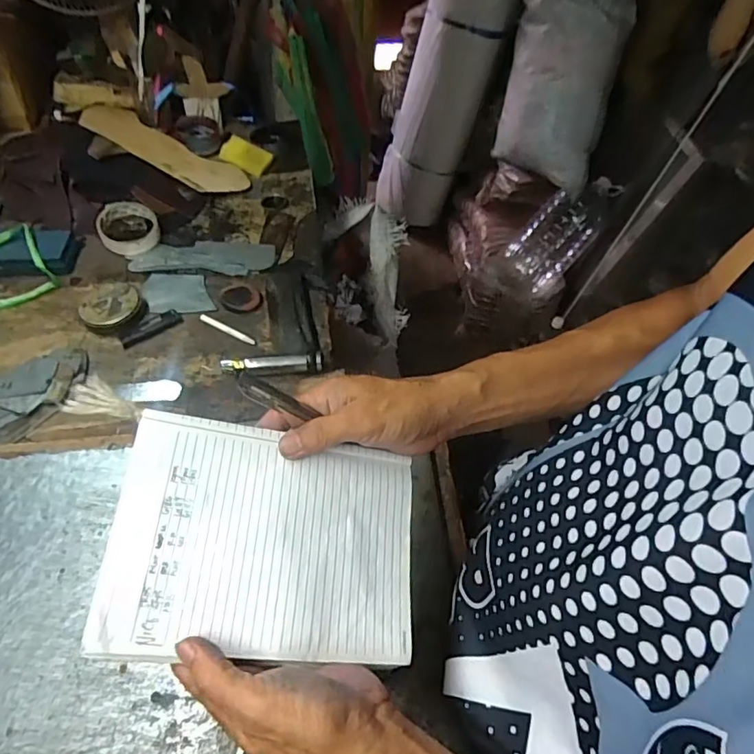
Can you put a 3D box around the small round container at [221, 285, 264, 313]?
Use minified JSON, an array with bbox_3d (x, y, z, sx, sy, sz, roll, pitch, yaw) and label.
[{"bbox_3d":[-0.186,-0.109,0.725,0.062,0.007,0.051,34,58,22],"label":"small round container"}]

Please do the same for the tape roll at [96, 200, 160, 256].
[{"bbox_3d":[-0.381,-0.231,0.807,0.086,0.031,0.099,-20,58,-20],"label":"tape roll"}]

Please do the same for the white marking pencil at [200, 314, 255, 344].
[{"bbox_3d":[-0.197,-0.062,0.692,0.086,0.005,0.011,26,56,17],"label":"white marking pencil"}]

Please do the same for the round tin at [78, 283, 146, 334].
[{"bbox_3d":[-0.346,-0.089,0.695,0.078,0.028,0.071,1,52,-1],"label":"round tin"}]

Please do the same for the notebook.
[{"bbox_3d":[-0.068,0.106,0.351,0.195,0.007,0.142,12,62,-18],"label":"notebook"}]

